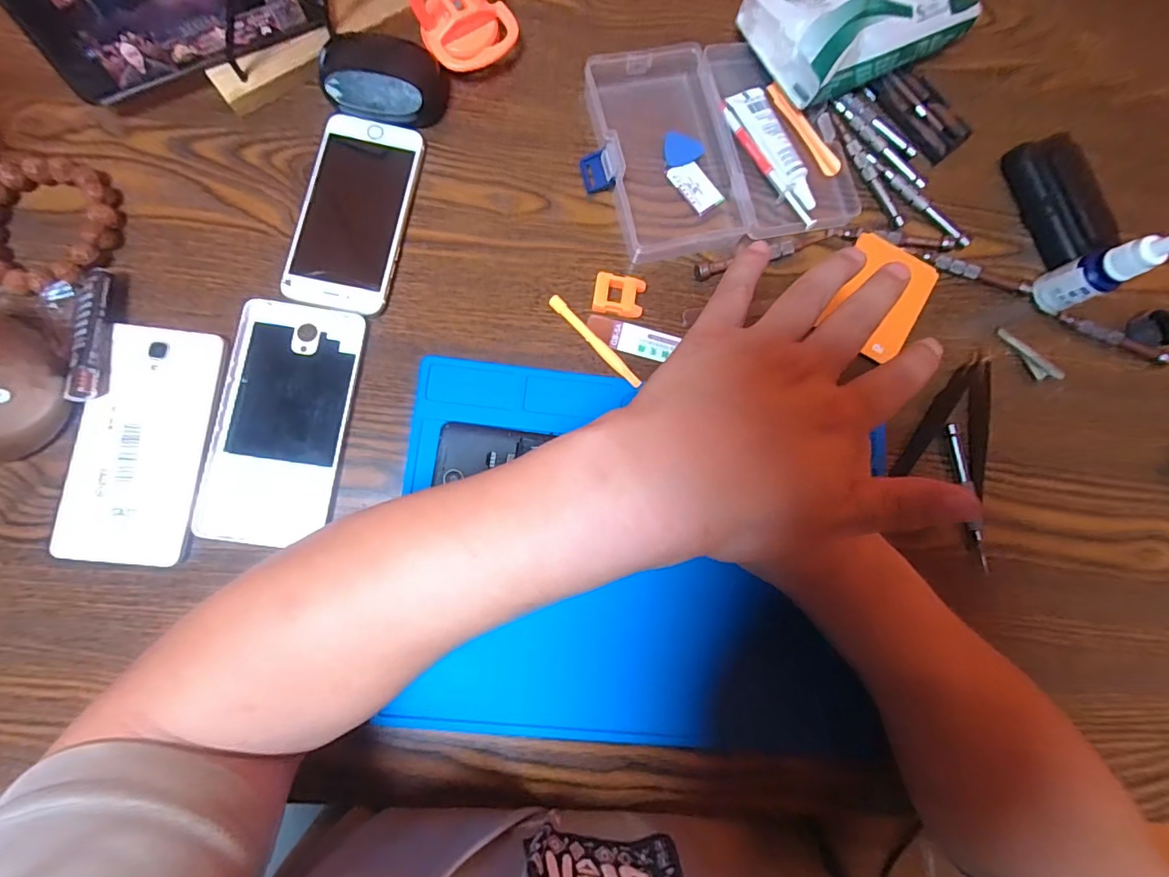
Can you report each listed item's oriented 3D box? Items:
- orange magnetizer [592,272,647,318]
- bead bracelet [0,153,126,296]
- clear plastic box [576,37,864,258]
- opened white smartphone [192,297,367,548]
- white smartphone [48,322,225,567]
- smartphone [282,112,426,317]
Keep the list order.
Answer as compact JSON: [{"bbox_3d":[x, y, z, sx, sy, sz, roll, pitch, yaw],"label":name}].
[{"bbox_3d":[0.024,-0.098,0.353,0.034,0.013,0.026,8,81,-4],"label":"orange magnetizer"},{"bbox_3d":[-0.336,-0.132,0.322,0.075,0.017,0.089,5,82,-4],"label":"bead bracelet"},{"bbox_3d":[0.099,-0.214,0.371,0.175,0.021,0.151,-14,83,-7],"label":"clear plastic box"},{"bbox_3d":[-0.190,-0.011,0.324,0.075,0.007,0.151,8,81,-4],"label":"opened white smartphone"},{"bbox_3d":[-0.266,0.002,0.311,0.068,0.014,0.142,6,82,-4],"label":"white smartphone"},{"bbox_3d":[-0.154,-0.152,0.346,0.066,0.011,0.135,11,81,-4],"label":"smartphone"}]

